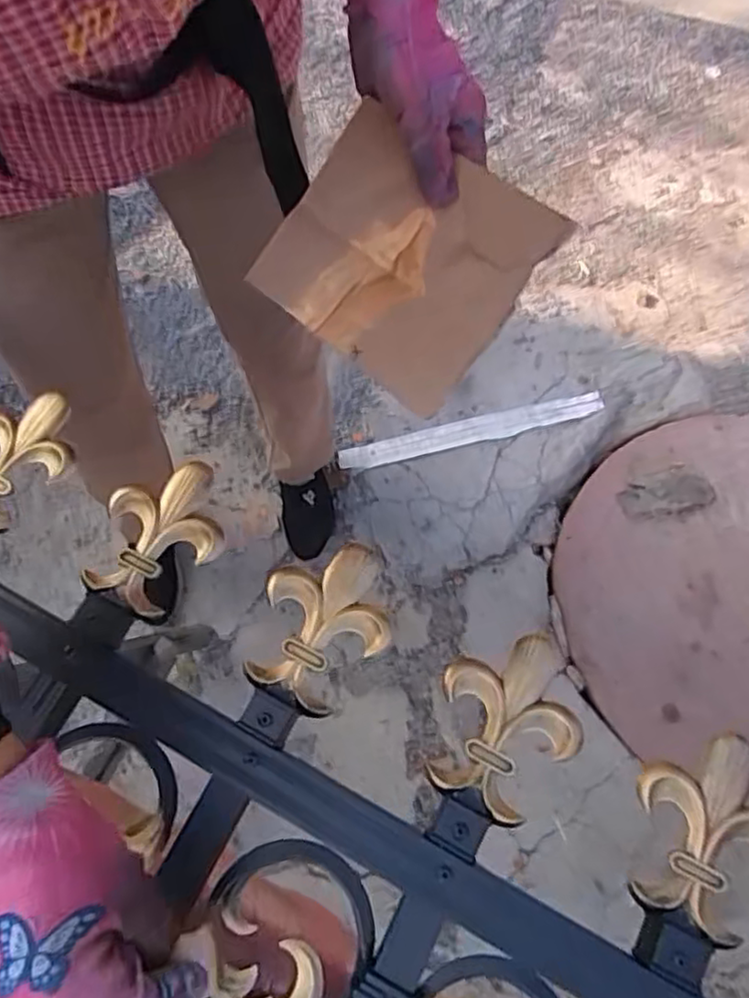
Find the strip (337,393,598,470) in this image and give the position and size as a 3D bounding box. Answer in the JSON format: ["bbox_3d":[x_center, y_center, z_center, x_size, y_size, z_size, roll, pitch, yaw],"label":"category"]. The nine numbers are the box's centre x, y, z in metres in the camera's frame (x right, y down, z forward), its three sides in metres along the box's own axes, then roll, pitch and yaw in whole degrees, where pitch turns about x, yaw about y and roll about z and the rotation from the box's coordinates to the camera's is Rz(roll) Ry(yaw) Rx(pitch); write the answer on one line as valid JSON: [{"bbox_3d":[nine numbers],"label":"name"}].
[{"bbox_3d":[0.172,-0.124,1.176,0.474,0.010,0.045,-13,70,-4],"label":"strip"}]

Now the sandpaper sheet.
[{"bbox_3d":[0.016,-0.151,0.414,0.148,0.018,0.137,39,105,4],"label":"sandpaper sheet"}]

